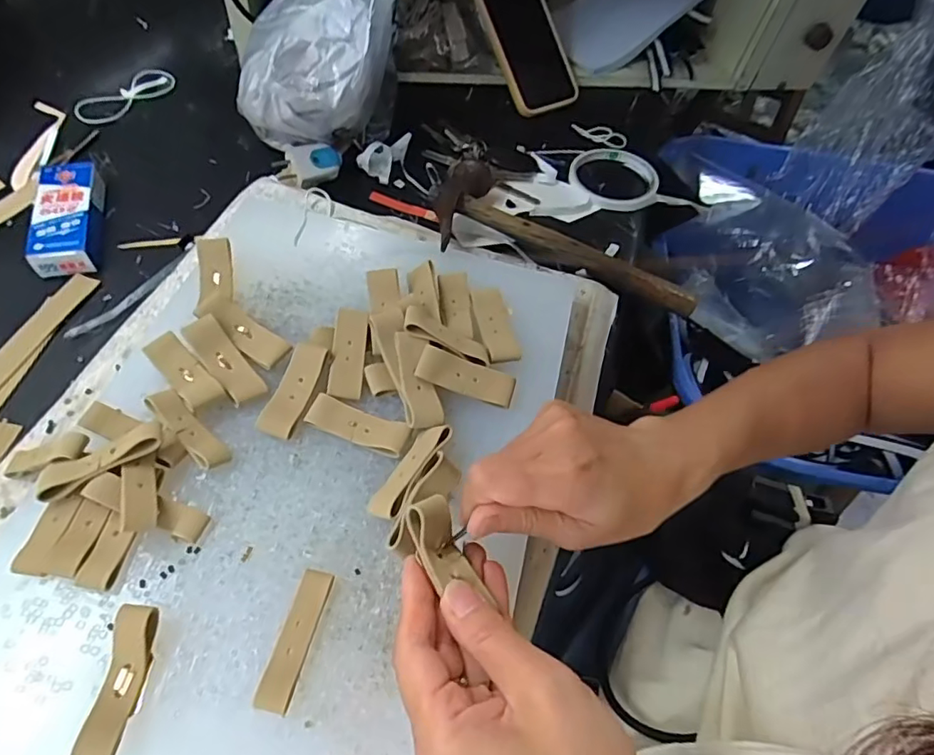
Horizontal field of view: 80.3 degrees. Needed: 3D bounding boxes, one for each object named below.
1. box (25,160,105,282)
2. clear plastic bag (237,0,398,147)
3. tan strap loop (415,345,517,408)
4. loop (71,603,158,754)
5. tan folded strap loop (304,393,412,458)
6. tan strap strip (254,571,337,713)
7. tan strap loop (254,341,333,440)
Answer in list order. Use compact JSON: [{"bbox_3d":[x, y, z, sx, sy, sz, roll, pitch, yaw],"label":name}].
[{"bbox_3d":[-0.316,-0.130,0.437,0.038,0.022,0.111,-10,60,-14],"label":"box"},{"bbox_3d":[-0.115,-0.316,0.473,0.140,0.096,0.245,7,86,1],"label":"clear plastic bag"},{"bbox_3d":[0.000,-0.001,0.337,0.061,0.010,0.020,20,60,-15],"label":"tan strap loop"},{"bbox_3d":[-0.150,0.131,0.241,0.017,0.015,0.059,3,57,-6],"label":"loop"},{"bbox_3d":[-0.063,0.028,0.324,0.058,0.007,0.020,21,57,6],"label":"tan folded strap loop"},{"bbox_3d":[-0.081,0.122,0.261,0.015,0.009,0.061,14,57,1],"label":"tan strap strip"},{"bbox_3d":[-0.101,0.006,0.327,0.021,0.008,0.060,18,57,4],"label":"tan strap loop"}]

